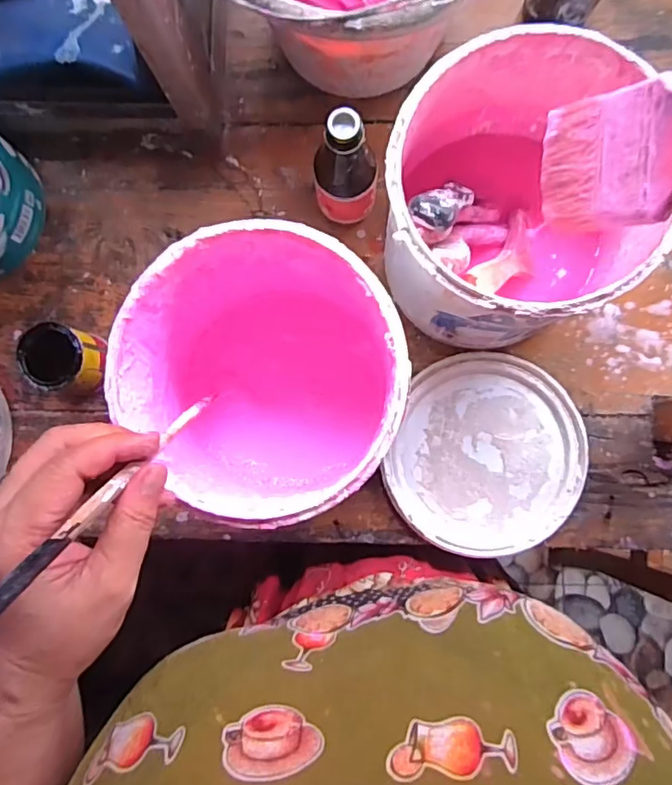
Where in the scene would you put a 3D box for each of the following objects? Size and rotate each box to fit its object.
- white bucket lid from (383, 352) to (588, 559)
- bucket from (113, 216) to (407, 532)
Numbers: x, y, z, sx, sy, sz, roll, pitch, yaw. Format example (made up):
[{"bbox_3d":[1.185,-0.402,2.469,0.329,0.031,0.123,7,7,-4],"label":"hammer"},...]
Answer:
[{"bbox_3d":[0.138,0.058,0.508,0.164,0.012,0.174,0,89,3],"label":"white bucket lid"},{"bbox_3d":[-0.042,-0.011,0.425,0.176,0.184,0.177,0,89,3],"label":"bucket"}]

